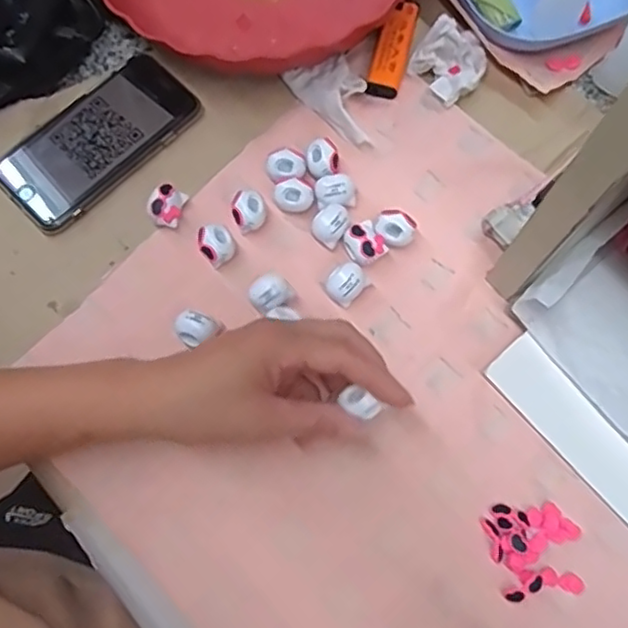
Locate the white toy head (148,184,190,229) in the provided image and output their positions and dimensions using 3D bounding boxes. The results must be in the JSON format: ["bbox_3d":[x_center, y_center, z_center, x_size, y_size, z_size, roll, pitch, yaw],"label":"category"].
[{"bbox_3d":[-0.095,-0.070,0.411,0.018,0.021,0.025,15,73,6],"label":"white toy head"}]

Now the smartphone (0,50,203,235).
[{"bbox_3d":[-0.146,-0.120,0.428,0.068,0.005,0.136,43,77,13],"label":"smartphone"}]

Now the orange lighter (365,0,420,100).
[{"bbox_3d":[0.056,-0.190,0.449,0.023,0.014,0.078,13,73,5],"label":"orange lighter"}]

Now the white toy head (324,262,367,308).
[{"bbox_3d":[0.019,-0.019,0.395,0.020,0.018,0.024,39,77,12],"label":"white toy head"}]

